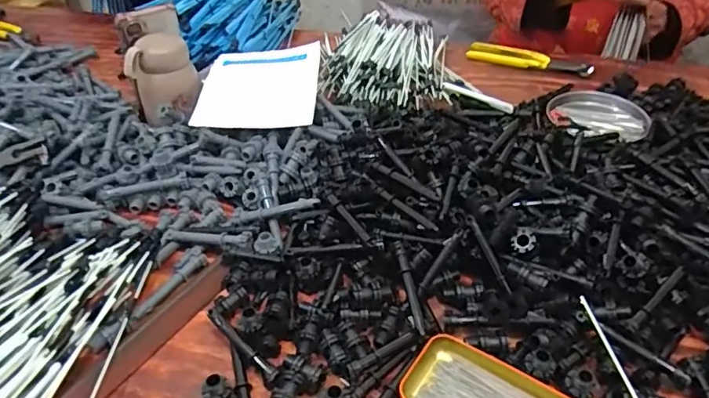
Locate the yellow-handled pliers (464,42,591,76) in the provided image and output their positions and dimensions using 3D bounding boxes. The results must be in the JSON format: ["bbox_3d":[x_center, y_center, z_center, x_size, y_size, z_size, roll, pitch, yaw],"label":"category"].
[{"bbox_3d":[0.298,-0.238,0.915,0.202,0.023,0.044,13,42,16],"label":"yellow-handled pliers"}]

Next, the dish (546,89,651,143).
[{"bbox_3d":[0.343,-0.118,0.756,0.131,0.019,0.114,13,42,17],"label":"dish"}]

